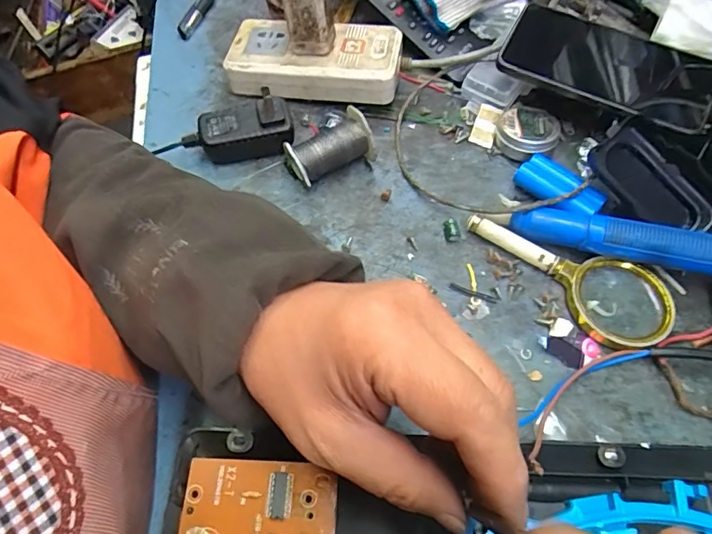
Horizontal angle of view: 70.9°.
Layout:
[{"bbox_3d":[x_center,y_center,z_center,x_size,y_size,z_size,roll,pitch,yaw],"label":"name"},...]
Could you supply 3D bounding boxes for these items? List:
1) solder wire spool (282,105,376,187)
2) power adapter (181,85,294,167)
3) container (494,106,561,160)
[{"bbox_3d":[-0.020,-0.090,0.398,0.069,0.044,0.037,-26,63,-1],"label":"solder wire spool"},{"bbox_3d":[-0.095,-0.111,0.404,0.086,0.042,0.042,-7,60,-6],"label":"power adapter"},{"bbox_3d":[0.144,-0.113,0.421,0.050,0.022,0.045,28,63,14],"label":"container"}]

